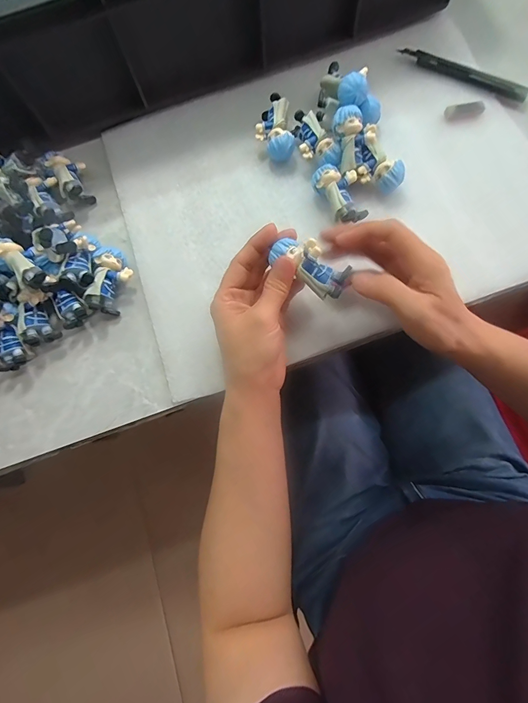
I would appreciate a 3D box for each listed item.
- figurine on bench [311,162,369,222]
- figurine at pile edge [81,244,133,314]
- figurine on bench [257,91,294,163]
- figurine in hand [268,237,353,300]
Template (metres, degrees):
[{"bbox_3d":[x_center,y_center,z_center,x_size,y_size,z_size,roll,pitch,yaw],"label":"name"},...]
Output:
[{"bbox_3d":[0.073,-0.145,0.336,0.032,0.031,0.067,-28,76,-3],"label":"figurine on bench"},{"bbox_3d":[-0.141,-0.065,0.332,0.031,0.028,0.059,9,77,6],"label":"figurine at pile edge"},{"bbox_3d":[0.010,-0.222,0.359,0.034,0.027,0.070,-6,76,2],"label":"figurine on bench"},{"bbox_3d":[0.037,-0.067,0.273,0.060,0.024,0.027,36,79,-5],"label":"figurine in hand"}]

